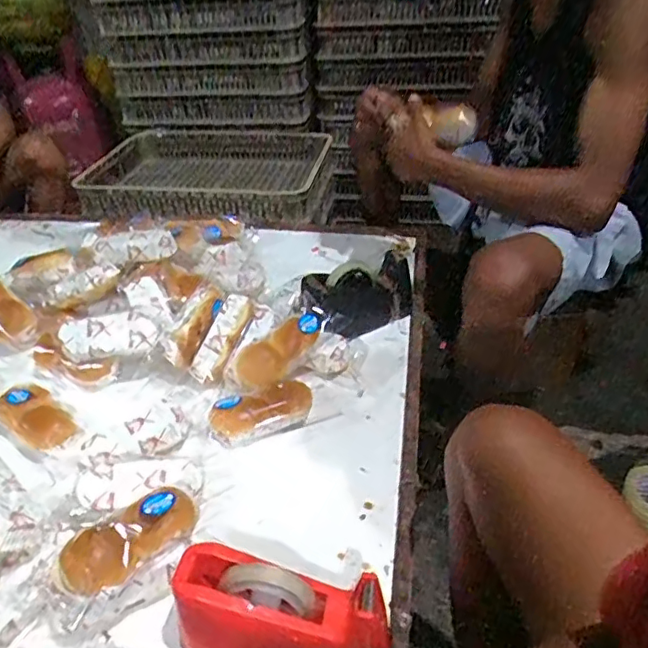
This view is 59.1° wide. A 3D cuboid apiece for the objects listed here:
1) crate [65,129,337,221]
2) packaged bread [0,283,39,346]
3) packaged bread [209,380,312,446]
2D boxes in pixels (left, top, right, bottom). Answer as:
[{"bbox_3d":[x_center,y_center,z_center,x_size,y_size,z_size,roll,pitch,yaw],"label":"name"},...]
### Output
[{"bbox_3d":[-0.341,-0.389,1.547,0.628,0.146,0.425,4,37,10],"label":"crate"},{"bbox_3d":[-0.550,-0.024,0.973,0.155,0.047,0.060,39,46,4],"label":"packaged bread"},{"bbox_3d":[-0.086,0.122,0.805,0.151,0.049,0.070,-15,37,-15],"label":"packaged bread"}]

